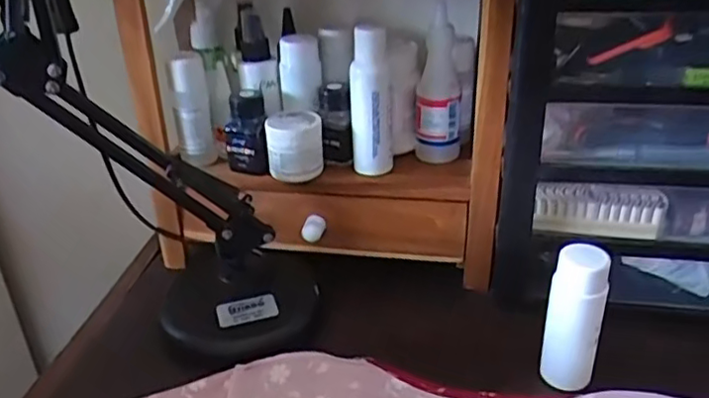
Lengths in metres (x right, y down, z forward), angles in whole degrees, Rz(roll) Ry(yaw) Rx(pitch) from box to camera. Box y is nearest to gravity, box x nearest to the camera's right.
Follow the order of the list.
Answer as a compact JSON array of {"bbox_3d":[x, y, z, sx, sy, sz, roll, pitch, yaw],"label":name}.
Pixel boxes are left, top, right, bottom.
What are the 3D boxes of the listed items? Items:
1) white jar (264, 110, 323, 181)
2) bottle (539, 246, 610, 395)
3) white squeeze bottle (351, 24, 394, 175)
[{"bbox_3d":[-0.054,-0.047,0.568,0.050,0.054,0.056,-3,28,-3],"label":"white jar"},{"bbox_3d":[0.164,0.090,0.473,0.037,0.114,0.032,7,30,17],"label":"bottle"},{"bbox_3d":[0.015,-0.085,0.548,0.036,0.129,0.030,-1,28,2],"label":"white squeeze bottle"}]

